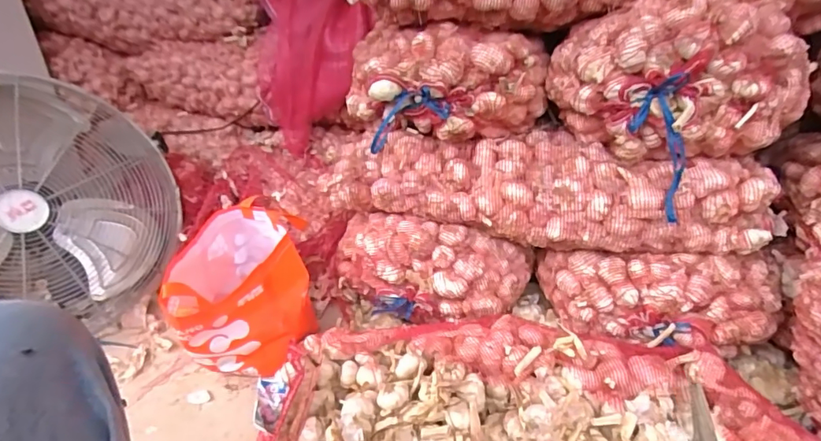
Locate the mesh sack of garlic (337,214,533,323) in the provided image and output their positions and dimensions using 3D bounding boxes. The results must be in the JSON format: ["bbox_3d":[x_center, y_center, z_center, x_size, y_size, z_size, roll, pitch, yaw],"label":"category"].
[{"bbox_3d":[0.032,0.079,0.903,0.381,0.170,0.163,7,30,14],"label":"mesh sack of garlic"}]

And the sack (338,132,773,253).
[{"bbox_3d":[0.207,-0.058,0.822,0.725,0.151,0.171,7,30,14],"label":"sack"}]

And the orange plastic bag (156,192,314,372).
[{"bbox_3d":[-0.302,0.127,0.860,0.237,0.228,0.240,-12,31,-19],"label":"orange plastic bag"}]

